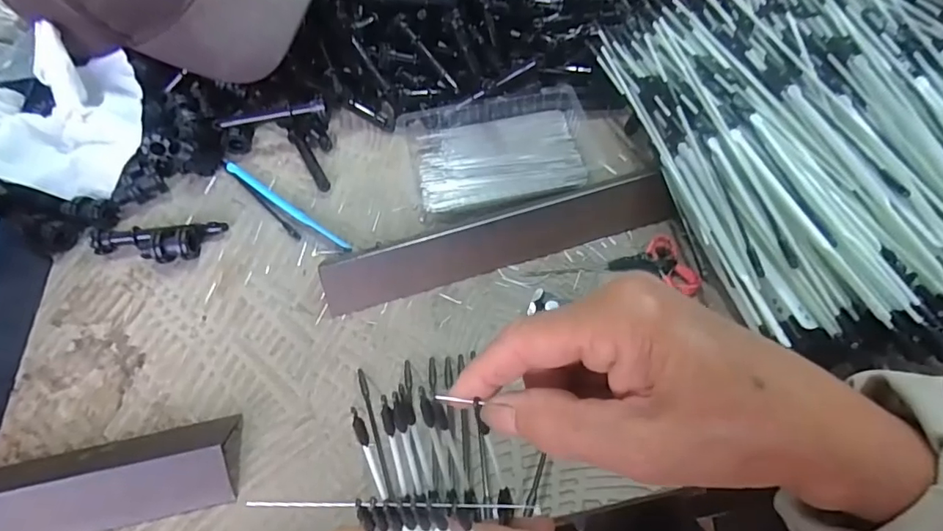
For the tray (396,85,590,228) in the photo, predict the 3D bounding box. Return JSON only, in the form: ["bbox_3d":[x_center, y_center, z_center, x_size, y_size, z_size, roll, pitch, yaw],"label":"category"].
[{"bbox_3d":[0.022,-0.092,0.421,0.141,0.023,0.107,-12,58,-3],"label":"tray"}]

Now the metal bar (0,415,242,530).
[{"bbox_3d":[-0.254,0.134,0.292,0.241,0.030,0.044,-14,58,-5],"label":"metal bar"}]

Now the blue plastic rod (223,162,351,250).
[{"bbox_3d":[-0.144,-0.046,0.414,0.139,0.006,0.010,33,66,22],"label":"blue plastic rod"}]

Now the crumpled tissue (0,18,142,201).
[{"bbox_3d":[-0.342,-0.124,0.427,0.148,0.069,0.131,18,61,15],"label":"crumpled tissue"}]

